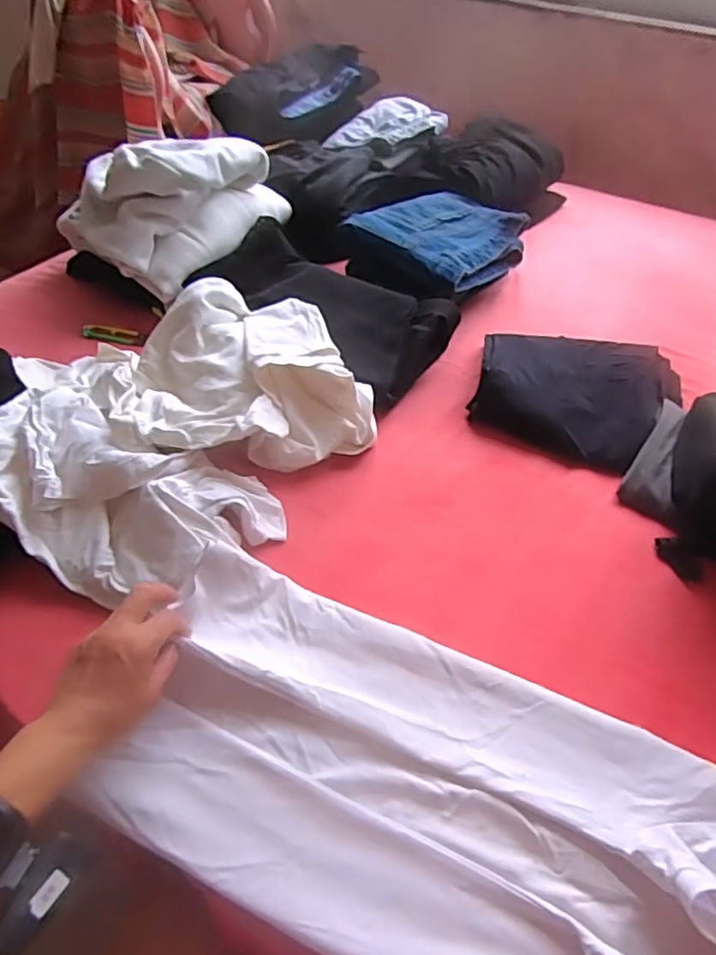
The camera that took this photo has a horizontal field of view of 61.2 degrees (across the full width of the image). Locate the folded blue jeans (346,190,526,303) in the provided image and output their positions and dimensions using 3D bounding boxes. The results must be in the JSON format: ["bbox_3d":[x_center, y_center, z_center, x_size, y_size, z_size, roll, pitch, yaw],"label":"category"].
[{"bbox_3d":[0.125,-0.372,0.962,0.214,0.069,0.230,33,55,23],"label":"folded blue jeans"}]

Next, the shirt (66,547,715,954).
[{"bbox_3d":[0.126,0.283,0.459,0.670,0.078,0.253,21,51,15],"label":"shirt"}]

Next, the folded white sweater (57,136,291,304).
[{"bbox_3d":[-0.282,-0.433,0.929,0.243,0.160,0.282,35,56,25],"label":"folded white sweater"}]

